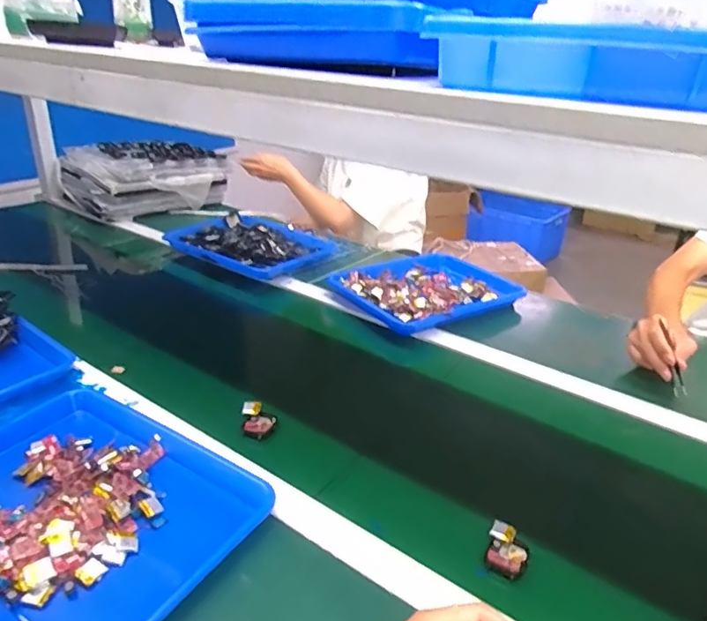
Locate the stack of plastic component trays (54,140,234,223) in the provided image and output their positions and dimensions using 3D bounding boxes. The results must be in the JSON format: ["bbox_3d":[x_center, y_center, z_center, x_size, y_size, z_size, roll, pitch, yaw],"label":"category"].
[{"bbox_3d":[-0.554,-0.369,1.480,0.384,0.140,0.274,-18,34,-36],"label":"stack of plastic component trays"}]

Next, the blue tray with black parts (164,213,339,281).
[{"bbox_3d":[-0.225,-0.154,1.234,0.333,0.039,0.260,19,31,27],"label":"blue tray with black parts"}]

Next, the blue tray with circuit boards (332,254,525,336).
[{"bbox_3d":[0.147,-0.047,1.060,0.316,0.035,0.250,-16,33,-34],"label":"blue tray with circuit boards"}]

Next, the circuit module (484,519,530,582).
[{"bbox_3d":[0.152,0.234,0.535,0.039,0.015,0.048,13,28,18],"label":"circuit module"}]

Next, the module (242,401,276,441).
[{"bbox_3d":[-0.120,0.140,0.691,0.039,0.006,0.055,-3,48,-14],"label":"module"}]

